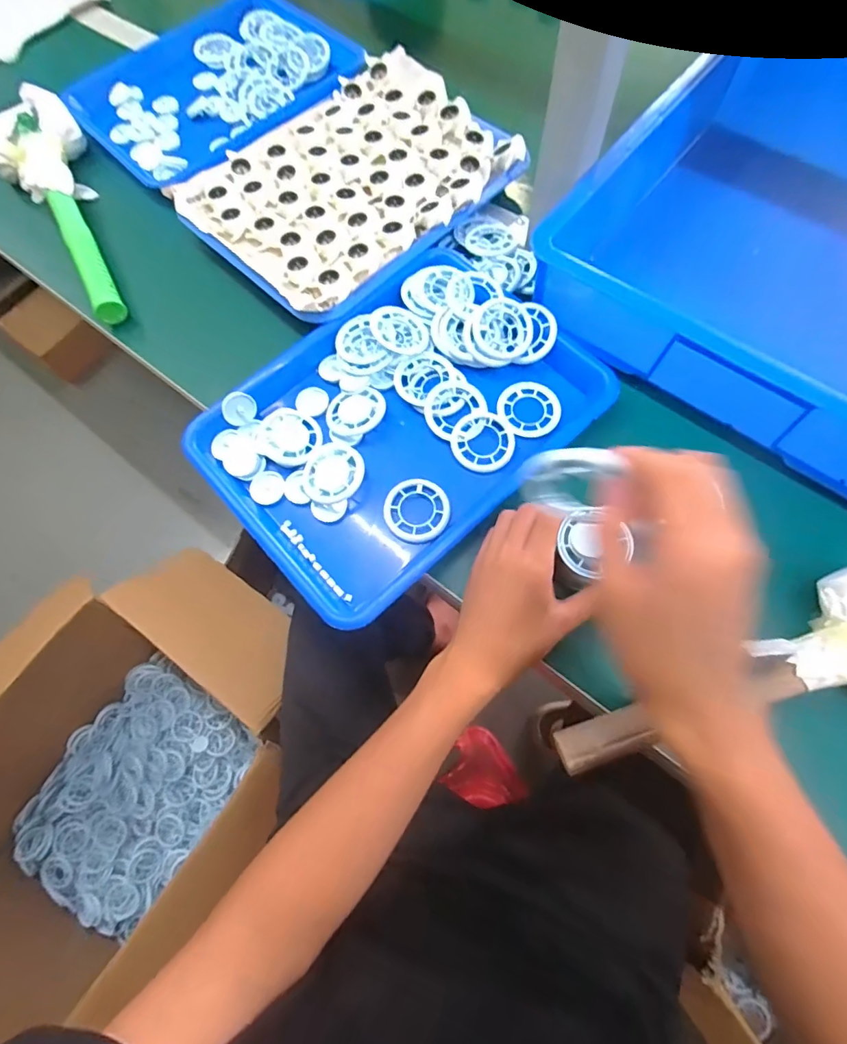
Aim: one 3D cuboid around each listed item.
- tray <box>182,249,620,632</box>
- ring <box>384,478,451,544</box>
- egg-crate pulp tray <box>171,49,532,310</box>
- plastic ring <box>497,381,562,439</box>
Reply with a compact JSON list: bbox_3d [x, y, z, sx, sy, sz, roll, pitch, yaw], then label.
[{"bbox_3d":[-0.022,-0.095,0.466,0.333,0.038,0.252,-42,73,-12],"label":"tray"},{"bbox_3d":[-0.005,-0.010,0.443,0.057,0.007,0.057,-1,69,3],"label":"ring"},{"bbox_3d":[-0.078,-0.381,0.562,0.248,0.032,0.316,42,77,16],"label":"egg-crate pulp tray"},{"bbox_3d":[0.100,-0.106,0.472,0.053,0.004,0.060,-35,71,-10],"label":"plastic ring"}]

